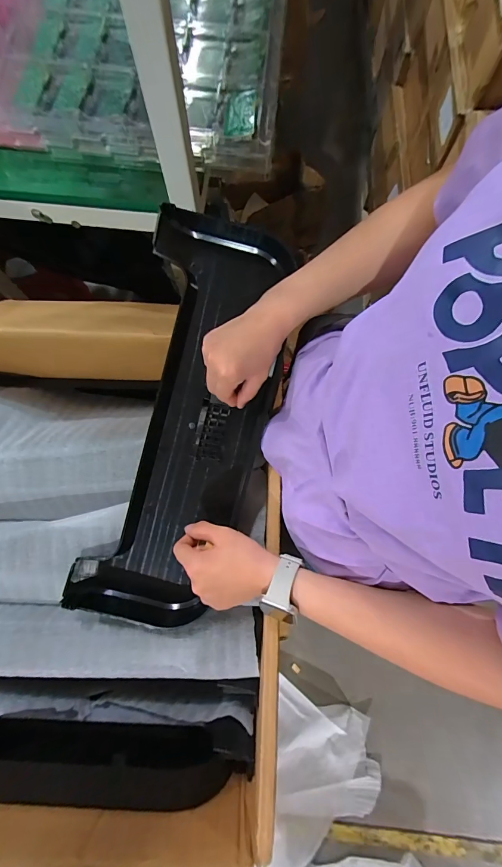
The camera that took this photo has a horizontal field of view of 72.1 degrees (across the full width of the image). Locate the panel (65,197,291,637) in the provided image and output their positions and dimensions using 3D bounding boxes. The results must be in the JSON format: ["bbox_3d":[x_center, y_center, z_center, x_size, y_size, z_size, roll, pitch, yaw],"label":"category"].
[{"bbox_3d":[-0.078,-0.013,0.443,0.188,0.075,0.489,13,91,2],"label":"panel"}]

